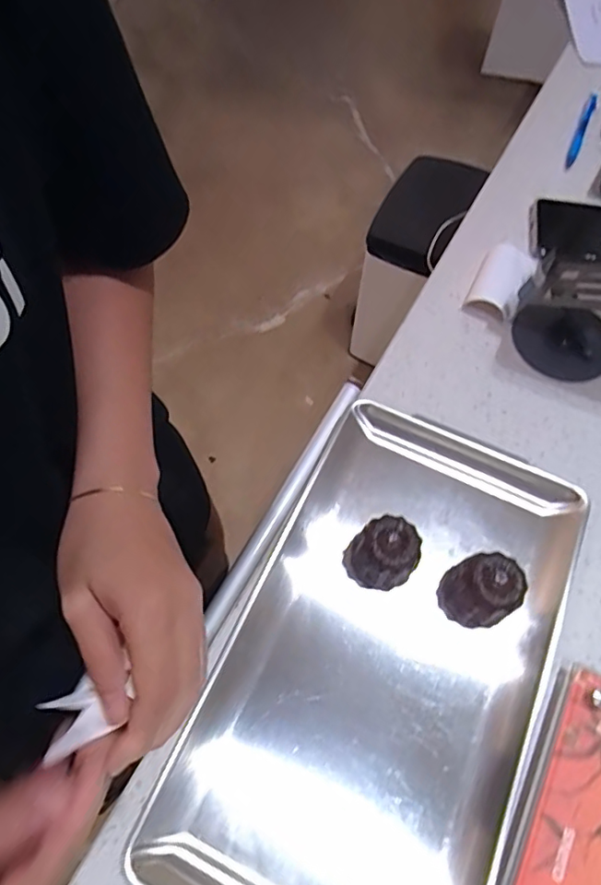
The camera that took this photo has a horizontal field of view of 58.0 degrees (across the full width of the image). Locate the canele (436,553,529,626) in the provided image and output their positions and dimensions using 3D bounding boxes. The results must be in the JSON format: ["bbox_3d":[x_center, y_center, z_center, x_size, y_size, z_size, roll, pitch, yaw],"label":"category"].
[{"bbox_3d":[0.124,0.103,0.373,0.043,0.049,0.041,0,64,-1],"label":"canele"}]

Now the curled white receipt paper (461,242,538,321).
[{"bbox_3d":[0.190,-0.153,0.511,0.045,0.022,0.080,25,67,11],"label":"curled white receipt paper"}]

